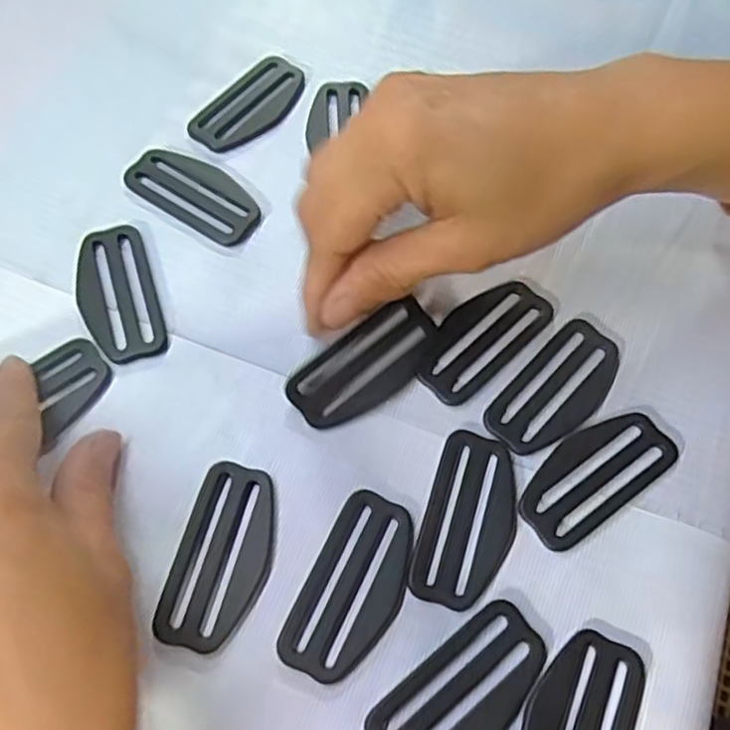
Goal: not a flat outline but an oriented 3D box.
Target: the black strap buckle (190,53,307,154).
[{"bbox_3d":[-0.050,-0.116,0.307,0.029,0.004,0.058,37,69,14],"label":"black strap buckle"}]

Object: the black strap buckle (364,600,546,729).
[{"bbox_3d":[0.030,0.101,0.210,0.059,0.004,0.029,-36,71,-17],"label":"black strap buckle"}]

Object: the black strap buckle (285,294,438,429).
[{"bbox_3d":[0.001,0.000,0.253,0.060,0.008,0.027,-37,72,-14],"label":"black strap buckle"}]

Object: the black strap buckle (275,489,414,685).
[{"bbox_3d":[-0.003,0.071,0.221,0.030,0.004,0.059,24,66,9],"label":"black strap buckle"}]

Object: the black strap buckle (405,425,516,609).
[{"bbox_3d":[0.035,0.052,0.232,0.029,0.004,0.058,17,65,6],"label":"black strap buckle"}]

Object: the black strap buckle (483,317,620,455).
[{"bbox_3d":[0.071,0.008,0.254,0.029,0.004,0.060,40,70,15],"label":"black strap buckle"}]

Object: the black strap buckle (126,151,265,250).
[{"bbox_3d":[-0.070,-0.072,0.286,0.059,0.004,0.029,31,67,11],"label":"black strap buckle"}]

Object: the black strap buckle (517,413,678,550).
[{"bbox_3d":[0.080,0.037,0.240,0.060,0.004,0.028,-31,70,-15],"label":"black strap buckle"}]

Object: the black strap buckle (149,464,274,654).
[{"bbox_3d":[-0.046,0.061,0.224,0.030,0.004,0.058,14,65,4],"label":"black strap buckle"}]

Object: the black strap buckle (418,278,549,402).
[{"bbox_3d":[0.044,-0.011,0.261,0.059,0.004,0.027,-39,72,-18],"label":"black strap buckle"}]

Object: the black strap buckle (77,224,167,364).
[{"bbox_3d":[-0.095,-0.028,0.264,0.028,0.004,0.059,-16,67,-10],"label":"black strap buckle"}]

